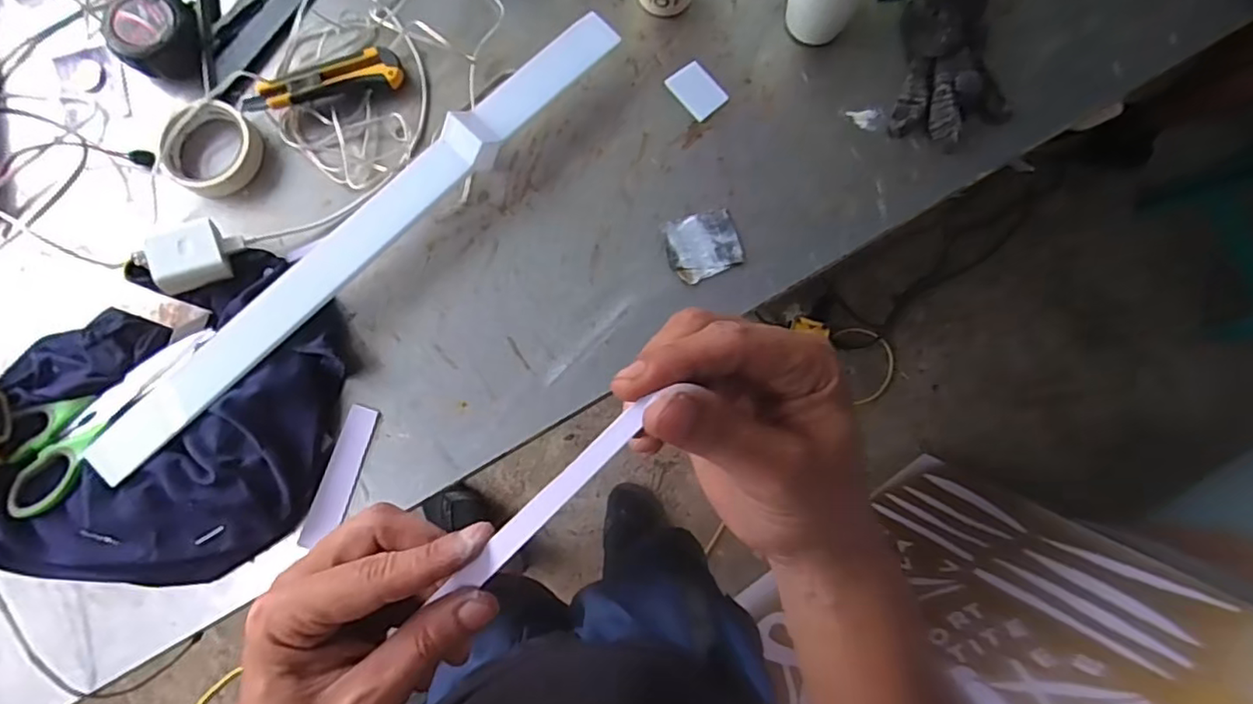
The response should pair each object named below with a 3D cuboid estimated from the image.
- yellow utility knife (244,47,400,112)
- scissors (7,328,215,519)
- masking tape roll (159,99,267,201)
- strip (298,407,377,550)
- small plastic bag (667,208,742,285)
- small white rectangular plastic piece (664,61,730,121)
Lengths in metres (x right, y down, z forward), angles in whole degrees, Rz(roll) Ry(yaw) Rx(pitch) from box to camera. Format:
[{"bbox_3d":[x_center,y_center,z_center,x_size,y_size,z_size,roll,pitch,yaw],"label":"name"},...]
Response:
[{"bbox_3d":[-0.299,-0.269,0.608,0.152,0.017,0.039,-13,83,-2],"label":"yellow utility knife"},{"bbox_3d":[-0.482,0.046,0.554,0.081,0.017,0.221,41,84,4],"label":"scissors"},{"bbox_3d":[-0.406,-0.199,0.599,0.088,0.019,0.087,0,83,-1],"label":"masking tape roll"},{"bbox_3d":[-0.264,0.114,0.566,0.028,0.014,0.128,16,83,1],"label":"strip"},{"bbox_3d":[0.074,-0.104,0.596,0.069,0.006,0.064,-15,84,-3],"label":"small plastic bag"},{"bbox_3d":[0.072,-0.266,0.623,0.041,0.005,0.057,-39,85,-5],"label":"small white rectangular plastic piece"}]

